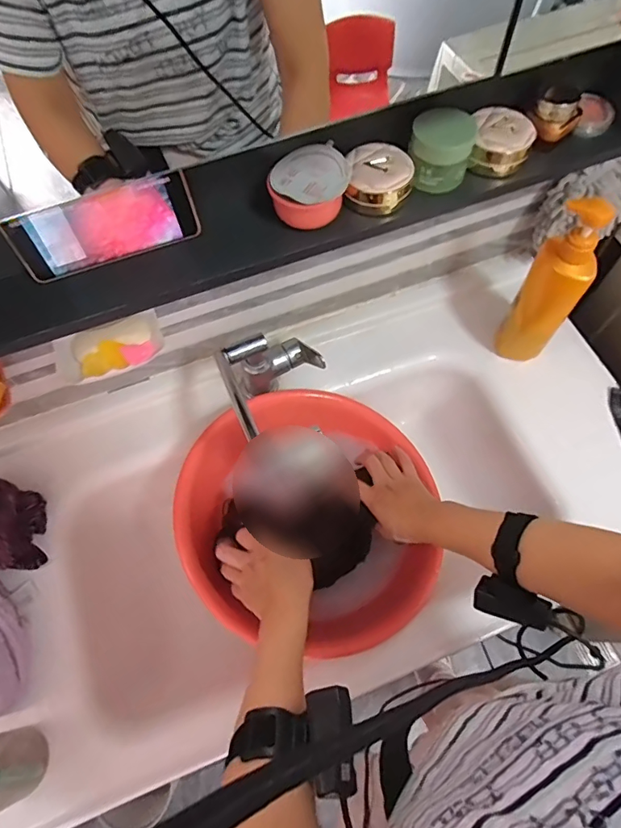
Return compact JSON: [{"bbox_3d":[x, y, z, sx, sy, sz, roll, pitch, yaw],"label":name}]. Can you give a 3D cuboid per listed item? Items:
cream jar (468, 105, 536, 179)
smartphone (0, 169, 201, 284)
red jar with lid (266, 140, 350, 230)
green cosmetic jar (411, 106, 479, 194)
[{"bbox_3d":[0.203,-0.293,0.507,0.060,0.039,0.063,-1,64,2],"label":"cream jar"},{"bbox_3d":[-0.193,-0.176,0.451,0.167,0.068,0.008,-20,50,-6],"label":"smartphone"},{"bbox_3d":[0.000,-0.224,0.473,0.079,0.044,0.067,-41,70,-16],"label":"red jar with lid"},{"bbox_3d":[0.133,-0.267,0.482,0.064,0.056,0.058,13,65,8],"label":"green cosmetic jar"}]

